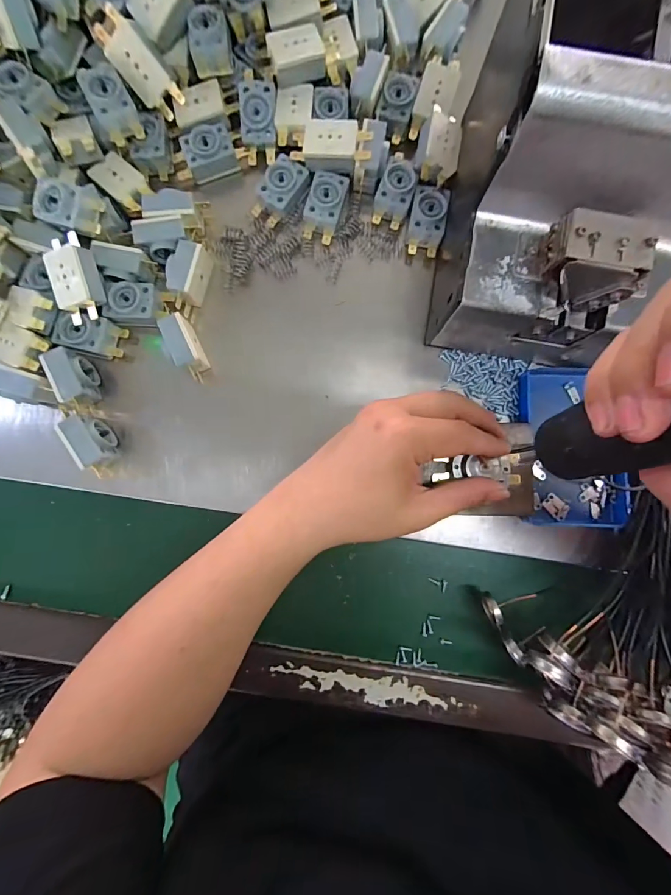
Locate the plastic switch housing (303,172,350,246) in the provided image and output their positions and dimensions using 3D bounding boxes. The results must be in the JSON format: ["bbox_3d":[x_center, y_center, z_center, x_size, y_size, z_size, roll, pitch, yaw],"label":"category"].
[{"bbox_3d":[-0.008,-0.182,0.288,0.027,0.017,0.046,20,88,1],"label":"plastic switch housing"}]

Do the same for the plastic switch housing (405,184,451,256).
[{"bbox_3d":[0.069,-0.170,0.291,0.026,0.025,0.045,9,88,1],"label":"plastic switch housing"}]

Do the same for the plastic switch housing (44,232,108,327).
[{"bbox_3d":[-0.182,-0.117,0.265,0.028,0.015,0.057,-10,102,7],"label":"plastic switch housing"}]

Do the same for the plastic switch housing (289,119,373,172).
[{"bbox_3d":[-0.002,-0.220,0.275,0.055,0.013,0.028,11,88,1],"label":"plastic switch housing"}]

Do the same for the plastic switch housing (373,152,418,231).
[{"bbox_3d":[0.046,-0.192,0.289,0.025,0.019,0.045,19,88,1],"label":"plastic switch housing"}]

